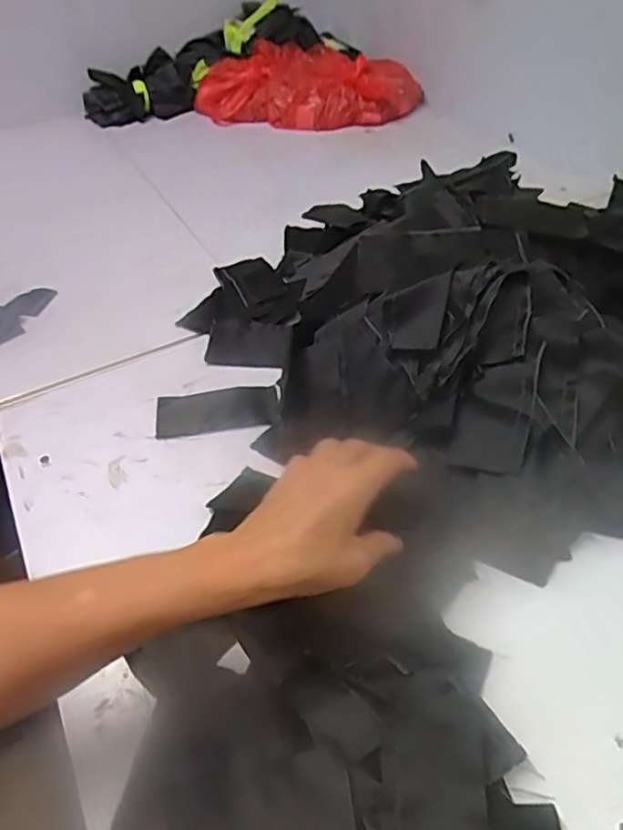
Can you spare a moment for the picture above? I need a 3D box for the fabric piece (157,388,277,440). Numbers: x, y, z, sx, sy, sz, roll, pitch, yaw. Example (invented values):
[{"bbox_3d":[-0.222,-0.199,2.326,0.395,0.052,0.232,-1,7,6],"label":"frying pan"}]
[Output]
[{"bbox_3d":[-0.090,-0.006,0.576,0.115,0.004,0.059,-7,43,-2],"label":"fabric piece"}]

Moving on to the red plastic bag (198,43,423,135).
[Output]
[{"bbox_3d":[-0.018,-0.636,1.178,0.429,0.112,0.183,17,48,20],"label":"red plastic bag"}]

